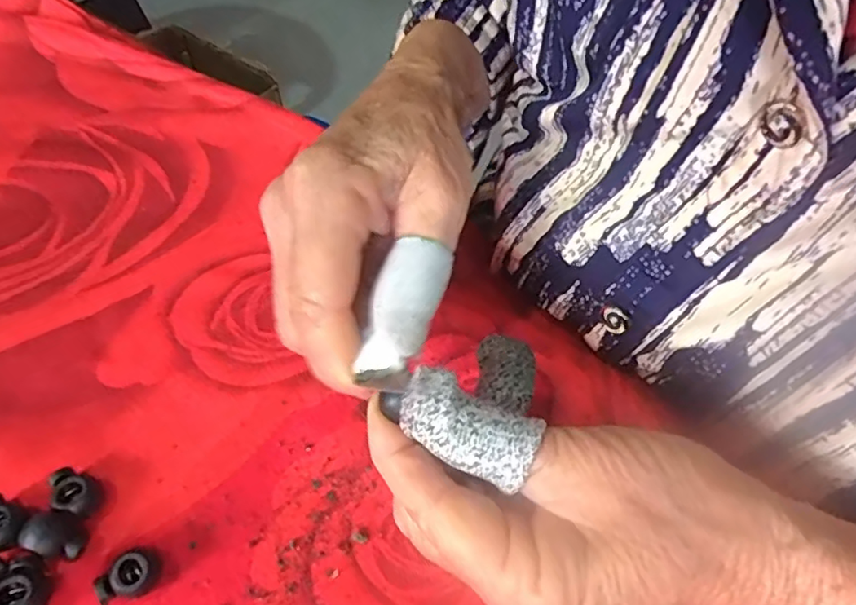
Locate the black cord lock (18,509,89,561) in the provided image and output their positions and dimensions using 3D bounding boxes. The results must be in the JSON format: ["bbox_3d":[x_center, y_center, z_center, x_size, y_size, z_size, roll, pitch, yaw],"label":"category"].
[{"bbox_3d":[-0.122,0.078,0.191,0.018,0.014,0.014,17,56,9],"label":"black cord lock"}]

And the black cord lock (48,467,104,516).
[{"bbox_3d":[-0.124,0.066,0.201,0.017,0.011,0.013,25,57,14],"label":"black cord lock"}]

